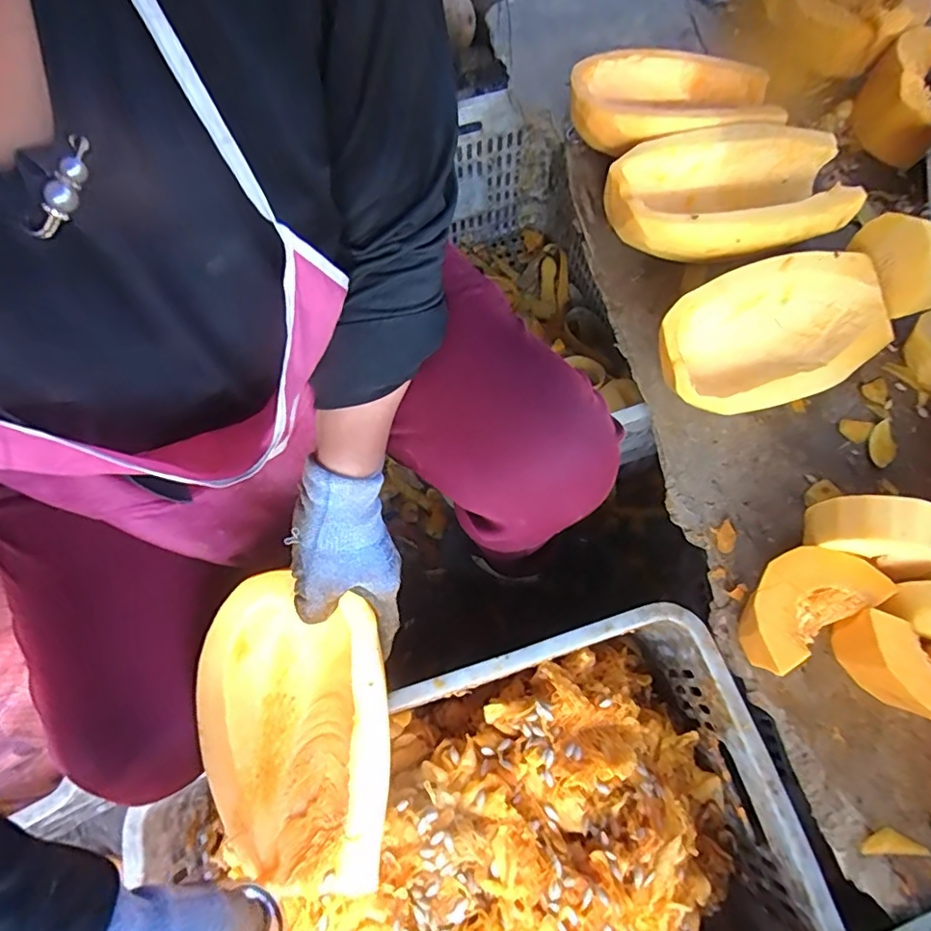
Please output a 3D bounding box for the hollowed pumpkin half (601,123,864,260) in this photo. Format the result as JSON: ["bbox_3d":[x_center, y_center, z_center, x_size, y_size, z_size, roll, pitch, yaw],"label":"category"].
[{"bbox_3d":[0.285,-0.291,0.605,0.254,0.079,0.151,-2,70,1],"label":"hollowed pumpkin half"}]

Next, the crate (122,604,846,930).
[{"bbox_3d":[0.016,0.370,0.480,0.509,0.153,0.342,-17,71,-4],"label":"crate"}]

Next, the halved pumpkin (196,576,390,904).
[{"bbox_3d":[-0.126,0.201,0.433,0.138,0.080,0.240,-5,91,0],"label":"halved pumpkin"}]

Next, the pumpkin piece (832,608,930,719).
[{"bbox_3d":[0.370,0.172,0.439,0.129,0.076,0.066,19,72,9],"label":"pumpkin piece"}]

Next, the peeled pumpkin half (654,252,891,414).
[{"bbox_3d":[0.312,-0.133,0.560,0.245,0.065,0.143,-20,89,-2],"label":"peeled pumpkin half"}]

